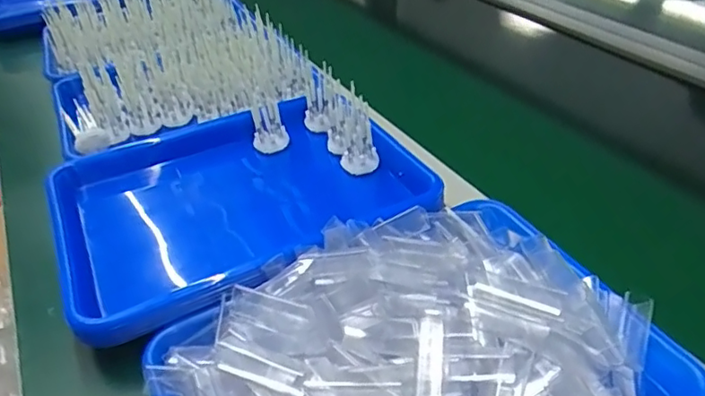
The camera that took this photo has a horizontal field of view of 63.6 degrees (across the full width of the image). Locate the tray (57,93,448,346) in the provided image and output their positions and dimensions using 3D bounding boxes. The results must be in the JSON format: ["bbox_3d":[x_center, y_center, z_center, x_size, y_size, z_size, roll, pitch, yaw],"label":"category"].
[{"bbox_3d":[-0.108,0.012,0.565,0.329,0.076,0.282,-19,40,-19],"label":"tray"}]

